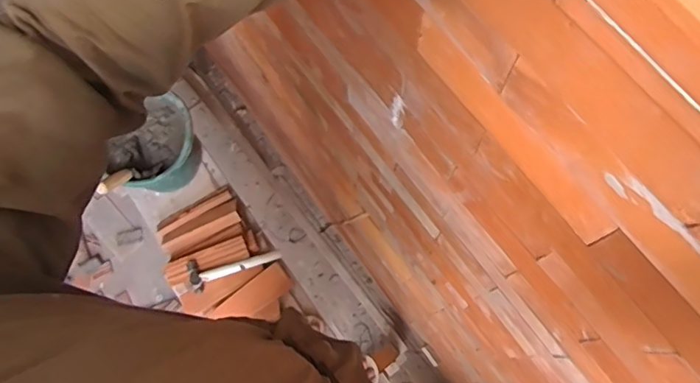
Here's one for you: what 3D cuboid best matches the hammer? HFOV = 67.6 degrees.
[{"bbox_3d":[-0.317,0.212,1.448,0.252,0.037,0.084,-12,73,-1],"label":"hammer"}]

